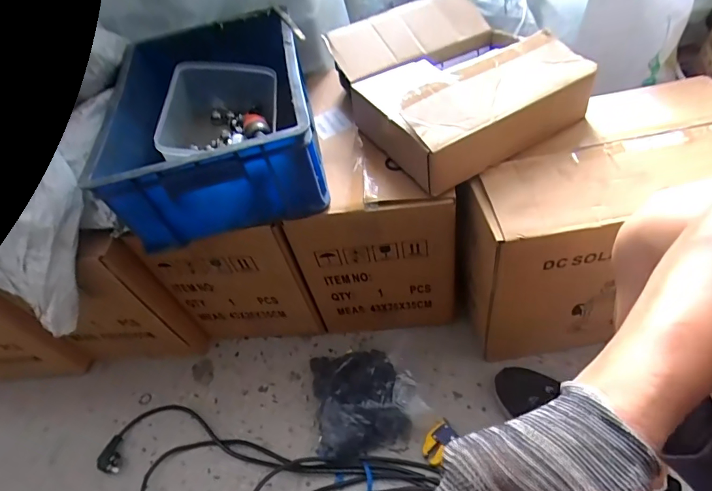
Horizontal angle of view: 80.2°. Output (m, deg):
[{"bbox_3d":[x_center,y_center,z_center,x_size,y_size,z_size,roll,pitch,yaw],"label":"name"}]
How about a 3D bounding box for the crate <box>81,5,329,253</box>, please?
[{"bbox_3d":[-0.222,-0.210,0.707,0.296,0.150,0.408,-12,48,1],"label":"crate"}]

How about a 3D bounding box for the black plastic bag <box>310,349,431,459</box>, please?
[{"bbox_3d":[0.004,0.273,0.788,0.185,0.092,0.198,-17,48,-4],"label":"black plastic bag"}]

